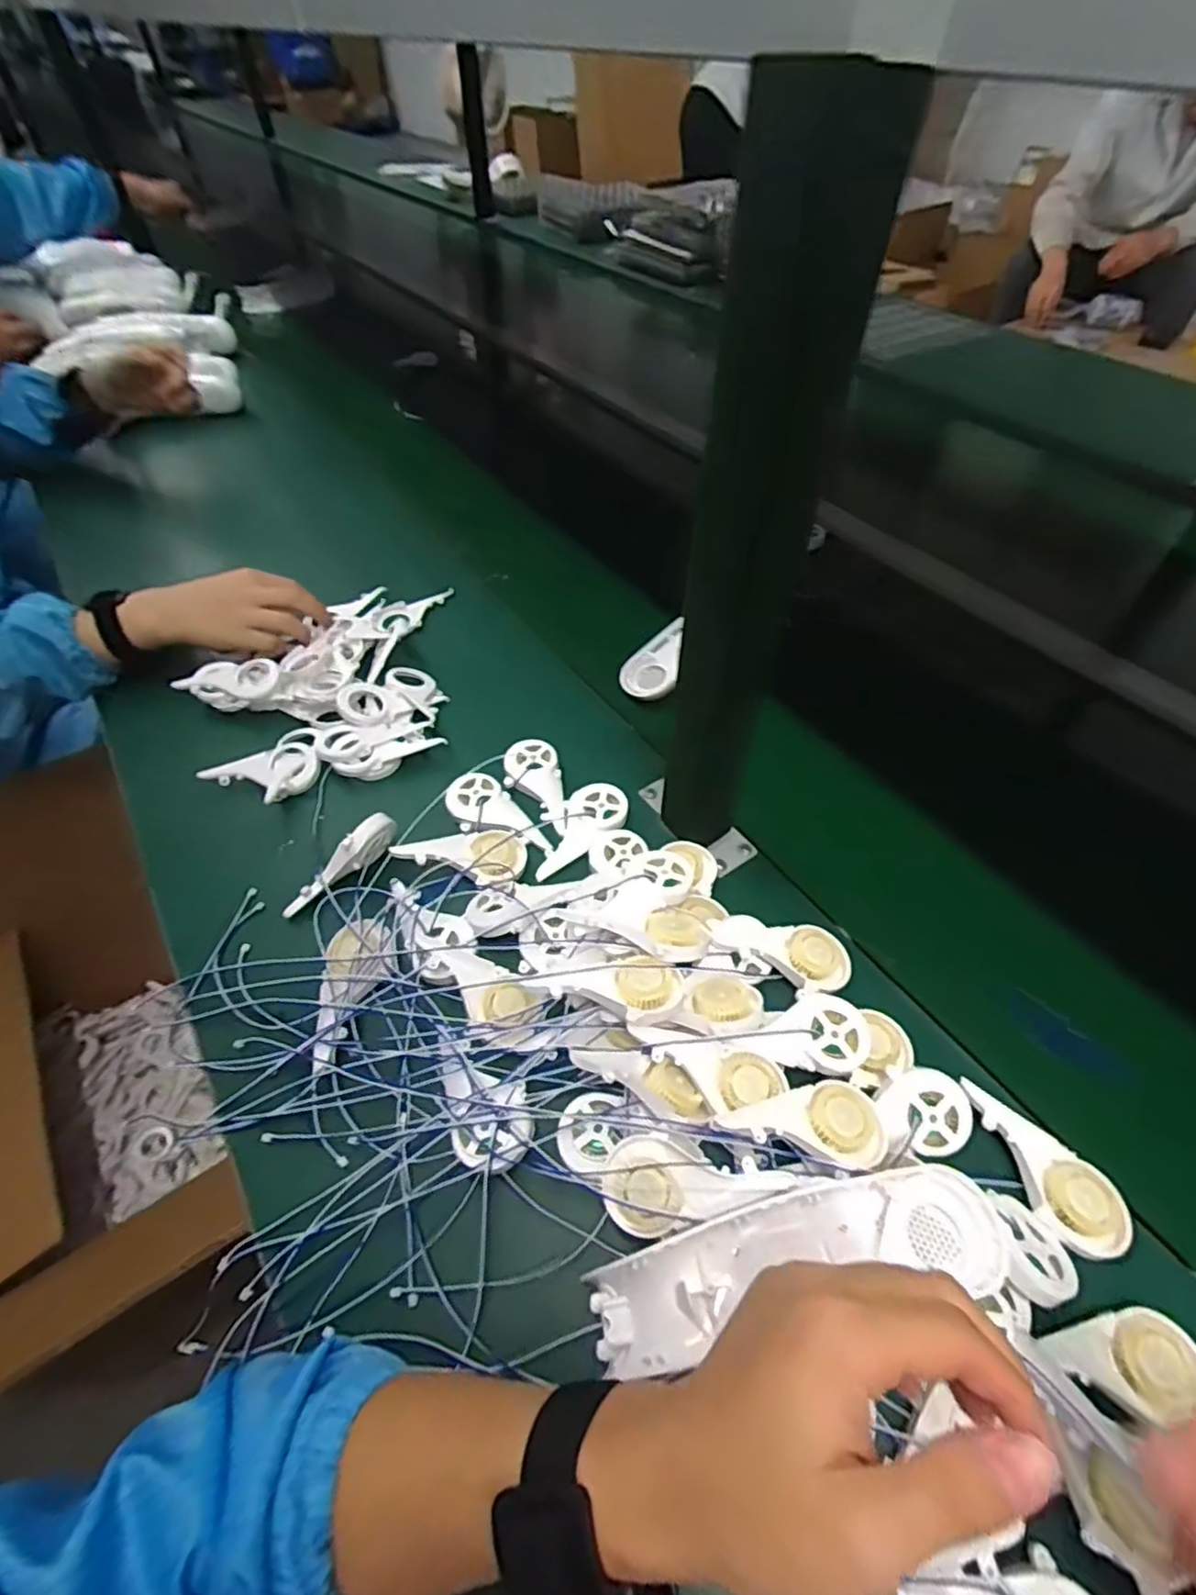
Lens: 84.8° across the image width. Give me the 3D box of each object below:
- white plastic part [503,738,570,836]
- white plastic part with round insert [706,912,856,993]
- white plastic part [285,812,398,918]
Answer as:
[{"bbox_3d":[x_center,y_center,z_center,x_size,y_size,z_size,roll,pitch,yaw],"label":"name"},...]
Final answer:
[{"bbox_3d":[-0.050,-0.012,0.522,0.043,0.012,0.094,-11,52,-7],"label":"white plastic part"},{"bbox_3d":[0.119,0.098,0.426,0.091,0.012,0.043,18,53,-1],"label":"white plastic part with round insert"},{"bbox_3d":[-0.181,0.050,0.463,0.093,0.035,0.013,-45,62,-11],"label":"white plastic part"}]

